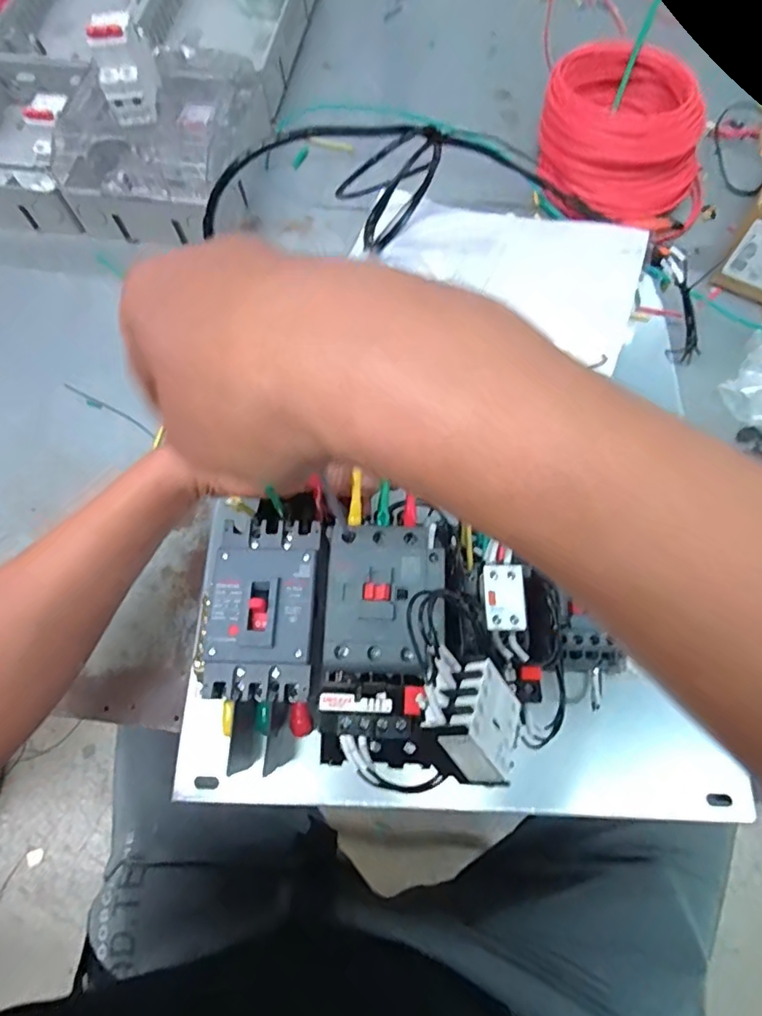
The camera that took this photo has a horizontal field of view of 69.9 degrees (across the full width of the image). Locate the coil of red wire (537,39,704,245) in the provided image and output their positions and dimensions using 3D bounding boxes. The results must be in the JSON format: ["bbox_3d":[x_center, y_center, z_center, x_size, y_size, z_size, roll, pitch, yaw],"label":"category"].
[{"bbox_3d":[0.269,-0.415,0.606,0.181,0.066,0.208,2,69,3],"label":"coil of red wire"}]

